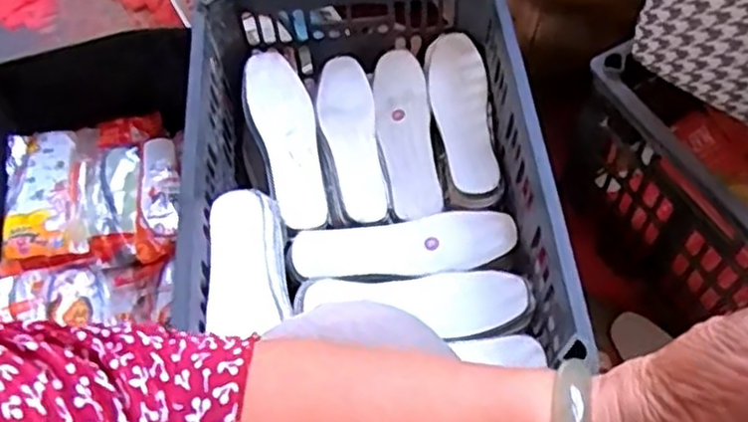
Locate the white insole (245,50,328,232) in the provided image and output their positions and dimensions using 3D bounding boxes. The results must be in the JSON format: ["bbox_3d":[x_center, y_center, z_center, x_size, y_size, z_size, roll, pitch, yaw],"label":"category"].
[{"bbox_3d":[-0.099,-0.086,0.819,0.067,0.027,0.225,-14,76,-5],"label":"white insole"}]

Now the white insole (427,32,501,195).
[{"bbox_3d":[0.101,-0.111,0.824,0.067,0.036,0.226,-5,58,1],"label":"white insole"}]

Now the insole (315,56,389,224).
[{"bbox_3d":[-0.029,-0.088,0.818,0.063,0.014,0.215,-9,58,-2],"label":"insole"}]

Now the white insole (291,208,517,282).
[{"bbox_3d":[0.031,0.039,0.752,0.230,0.018,0.069,-7,58,-1],"label":"white insole"}]

